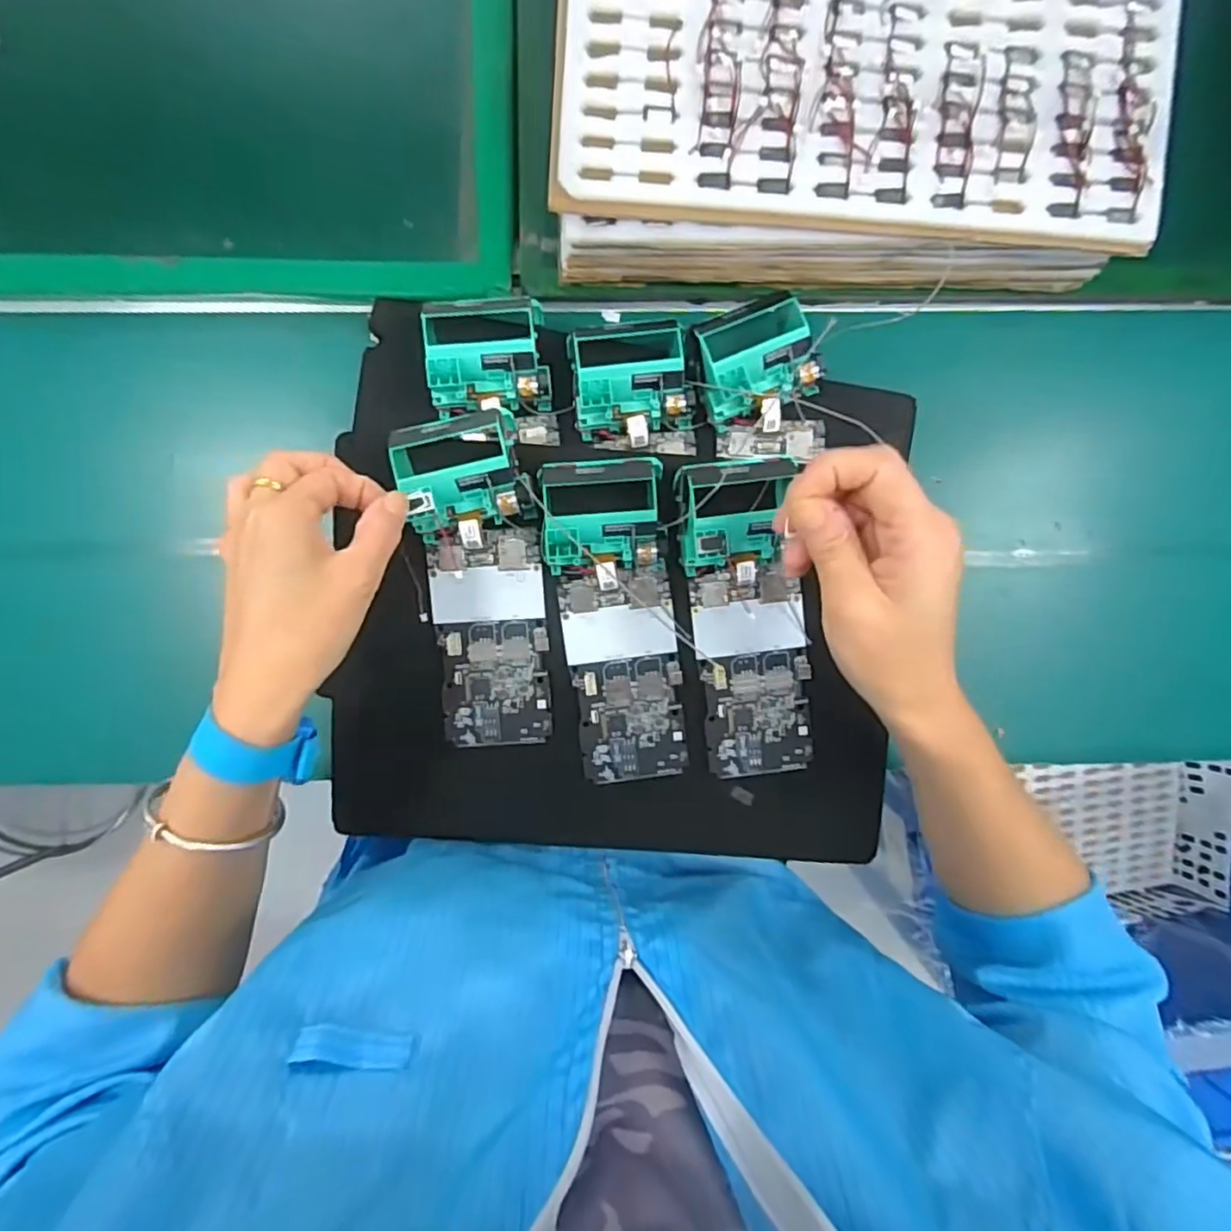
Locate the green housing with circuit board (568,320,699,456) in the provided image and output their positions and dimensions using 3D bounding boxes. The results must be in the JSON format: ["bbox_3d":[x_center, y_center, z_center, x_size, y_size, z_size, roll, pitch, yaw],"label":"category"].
[{"bbox_3d":[0.012,-0.134,0.387,0.073,0.033,0.069,-3,91,-1],"label":"green housing with circuit board"}]

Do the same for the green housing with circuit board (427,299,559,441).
[{"bbox_3d":[-0.072,-0.145,0.383,0.071,0.038,0.078,-2,91,-1],"label":"green housing with circuit board"}]

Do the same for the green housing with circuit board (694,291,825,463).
[{"bbox_3d":[0.088,-0.136,0.388,0.067,0.033,0.089,-20,92,-1],"label":"green housing with circuit board"}]

